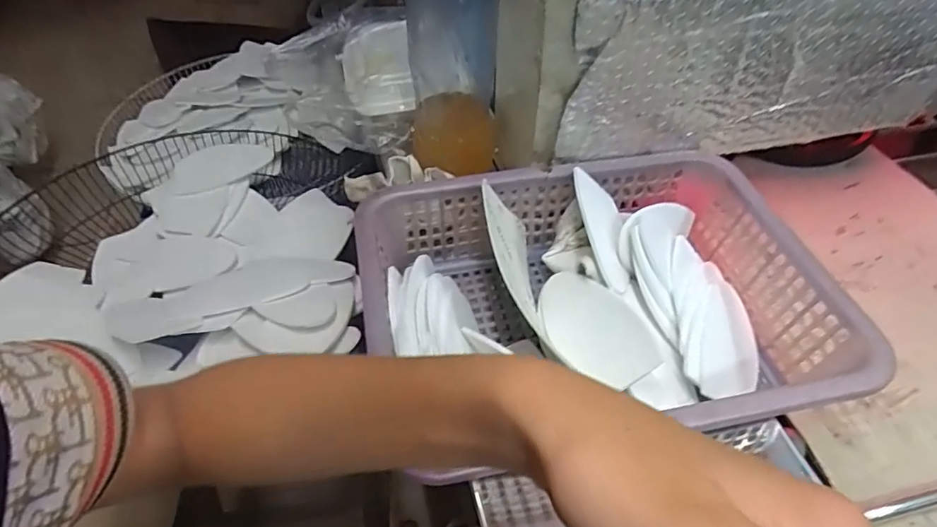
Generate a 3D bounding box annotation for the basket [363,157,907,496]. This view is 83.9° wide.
[{"bbox_3d":[0.086,0.029,0.387,0.313,0.080,0.237,-6,45,-10],"label":"basket"}]

